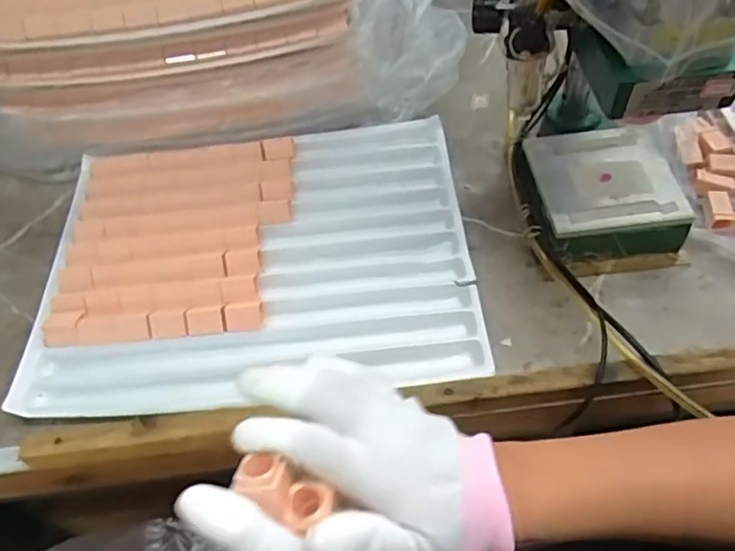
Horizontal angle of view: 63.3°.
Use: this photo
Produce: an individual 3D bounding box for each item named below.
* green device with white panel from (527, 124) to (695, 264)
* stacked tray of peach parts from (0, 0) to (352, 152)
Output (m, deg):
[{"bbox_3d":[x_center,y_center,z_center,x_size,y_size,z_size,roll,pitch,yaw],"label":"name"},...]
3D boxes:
[{"bbox_3d":[0.220,-0.077,0.564,0.128,0.055,0.121,-3,50,0],"label":"green device with white panel"},{"bbox_3d":[-0.202,-0.299,0.652,0.374,0.157,0.258,-6,57,-1],"label":"stacked tray of peach parts"}]

